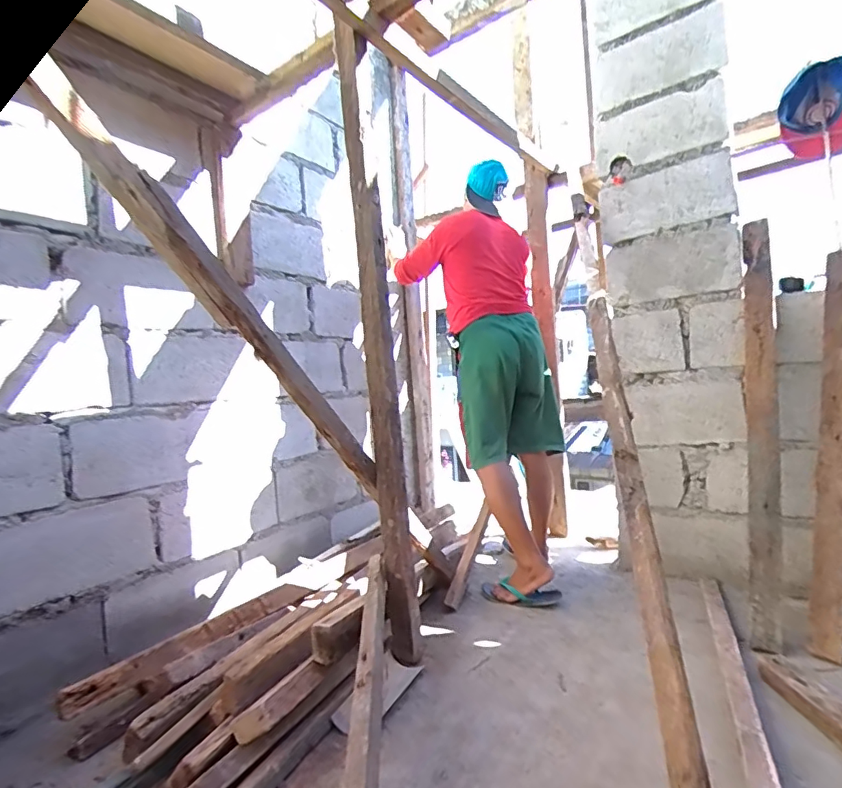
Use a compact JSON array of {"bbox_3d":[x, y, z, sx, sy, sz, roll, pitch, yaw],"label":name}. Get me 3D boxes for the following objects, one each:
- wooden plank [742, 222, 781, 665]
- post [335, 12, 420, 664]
[{"bbox_3d":[0.906,0.046,1.329,0.079,1.170,0.037,-3,-20,39],"label":"wooden plank"},{"bbox_3d":[-0.105,-0.094,1.249,0.091,1.565,0.103,-4,1,0],"label":"post"}]

